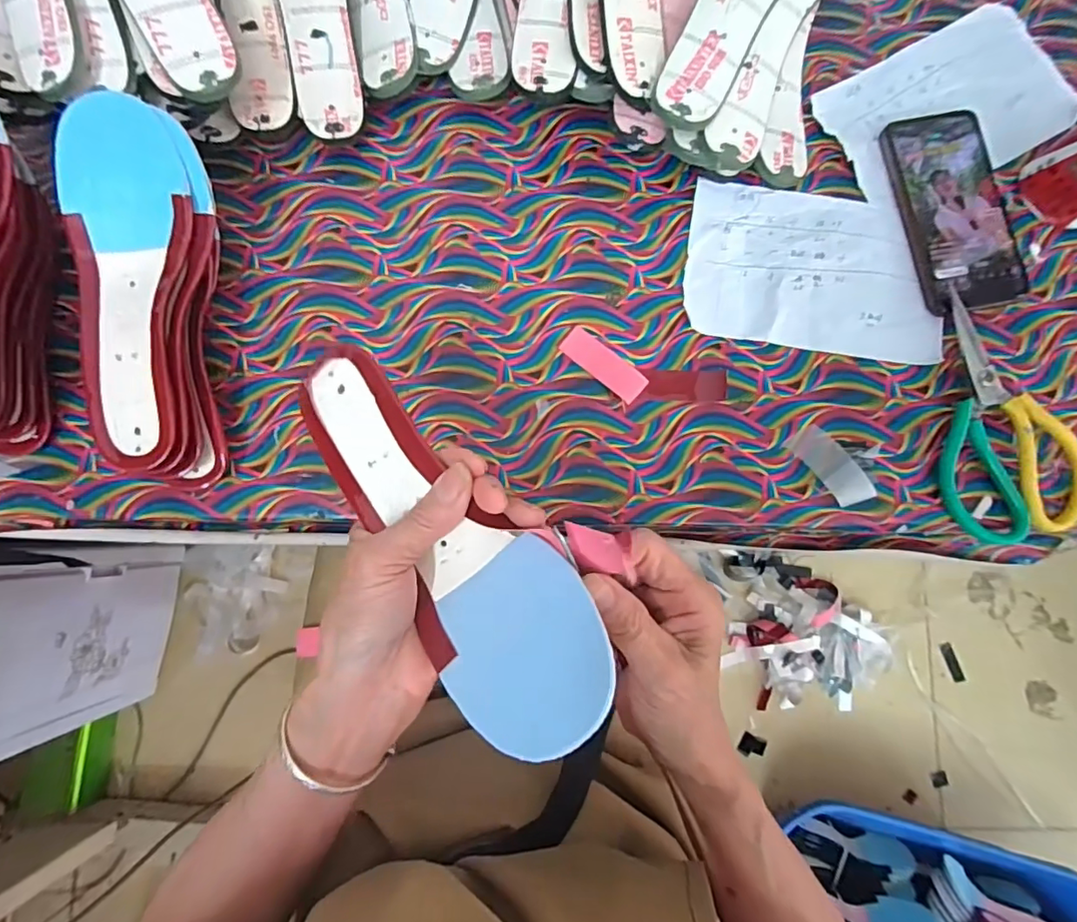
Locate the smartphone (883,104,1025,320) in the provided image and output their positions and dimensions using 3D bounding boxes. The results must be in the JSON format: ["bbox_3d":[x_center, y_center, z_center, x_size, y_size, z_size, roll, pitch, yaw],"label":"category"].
[{"bbox_3d":[0.331,-0.199,0.424,0.084,0.015,0.161,-9,82,-3],"label":"smartphone"}]

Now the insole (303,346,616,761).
[{"bbox_3d":[-0.051,0.030,0.261,0.076,0.040,0.230,-39,69,-6],"label":"insole"}]

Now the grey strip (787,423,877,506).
[{"bbox_3d":[0.218,0.004,0.398,0.028,0.011,0.065,-38,69,1],"label":"grey strip"}]

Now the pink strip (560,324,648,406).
[{"bbox_3d":[0.050,-0.073,0.407,0.069,0.004,0.025,38,83,4],"label":"pink strip"}]

